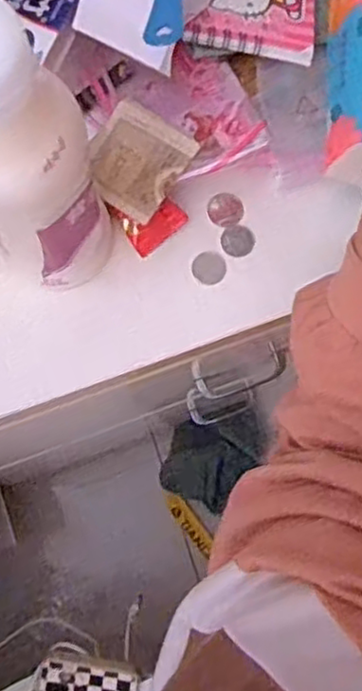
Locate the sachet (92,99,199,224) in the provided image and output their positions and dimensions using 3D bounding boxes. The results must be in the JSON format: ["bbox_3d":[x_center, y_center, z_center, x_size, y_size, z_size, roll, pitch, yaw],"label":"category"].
[{"bbox_3d":[-0.025,-0.099,0.366,0.055,0.011,0.051,38,94,18],"label":"sachet"}]

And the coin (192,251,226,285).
[{"bbox_3d":[0.016,-0.043,0.382,0.019,0.004,0.018,0,90,-12],"label":"coin"}]

